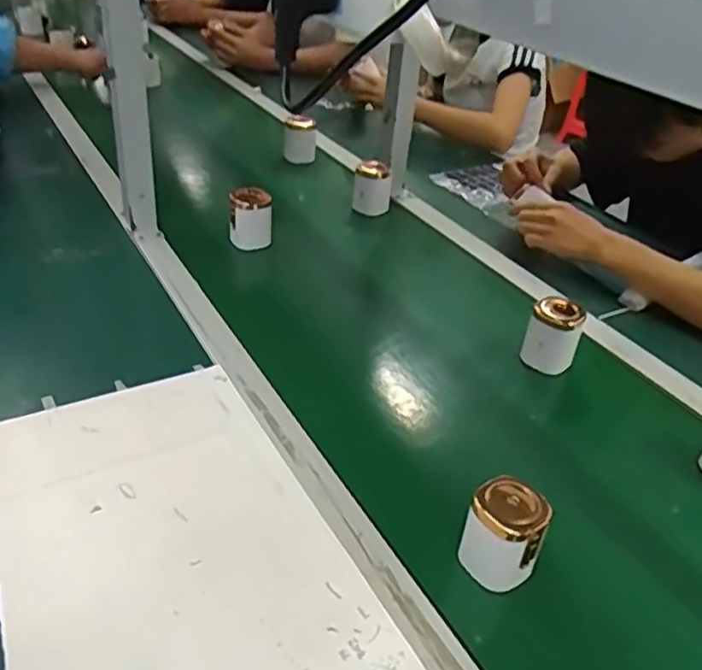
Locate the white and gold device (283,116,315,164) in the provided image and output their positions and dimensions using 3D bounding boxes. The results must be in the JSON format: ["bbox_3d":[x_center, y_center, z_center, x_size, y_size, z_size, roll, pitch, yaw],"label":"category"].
[{"bbox_3d":[-0.096,-0.361,1.261,0.055,0.078,0.057,2,35,-6],"label":"white and gold device"}]

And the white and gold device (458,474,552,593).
[{"bbox_3d":[0.123,0.156,0.541,0.057,0.072,0.052,23,38,22],"label":"white and gold device"}]

